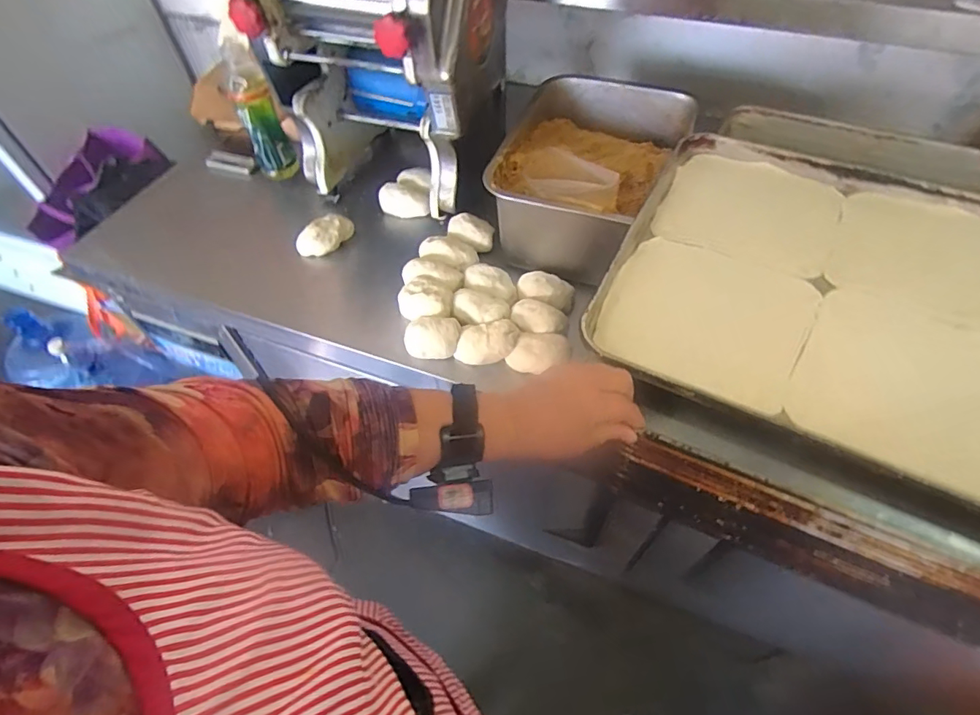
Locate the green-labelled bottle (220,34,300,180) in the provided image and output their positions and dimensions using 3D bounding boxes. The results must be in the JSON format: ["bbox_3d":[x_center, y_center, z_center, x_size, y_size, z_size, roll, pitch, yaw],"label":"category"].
[{"bbox_3d":[-0.398,-0.422,0.863,0.065,0.219,0.065,-19,55,-12],"label":"green-labelled bottle"}]

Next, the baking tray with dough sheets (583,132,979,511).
[{"bbox_3d":[0.436,-0.038,0.487,0.596,0.028,0.407,24,58,18],"label":"baking tray with dough sheets"}]

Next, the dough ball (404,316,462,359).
[{"bbox_3d":[-0.080,-0.032,0.684,0.080,0.041,0.059,-2,53,0],"label":"dough ball"}]

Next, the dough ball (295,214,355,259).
[{"bbox_3d":[-0.270,-0.202,0.819,0.055,0.038,0.094,29,60,21],"label":"dough ball"}]

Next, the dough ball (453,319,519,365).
[{"bbox_3d":[-0.005,-0.020,0.673,0.085,0.034,0.051,-8,54,-4],"label":"dough ball"}]

